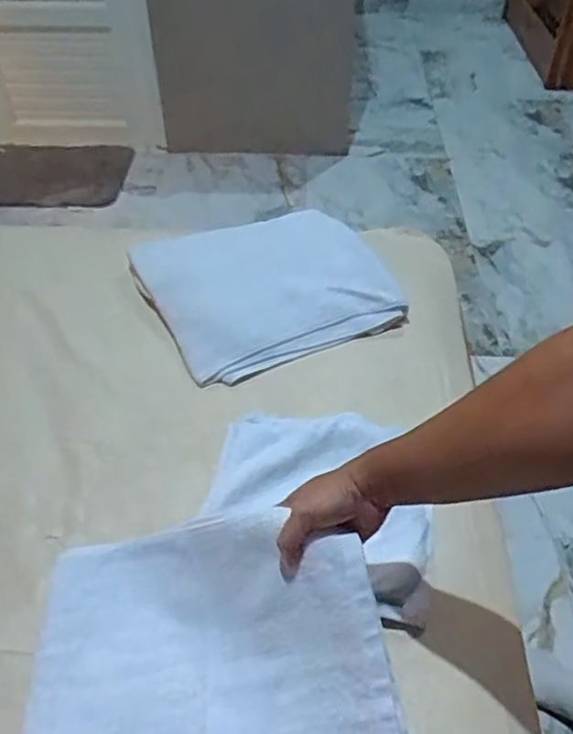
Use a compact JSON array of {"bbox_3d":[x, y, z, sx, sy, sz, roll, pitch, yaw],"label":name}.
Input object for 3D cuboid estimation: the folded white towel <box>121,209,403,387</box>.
[{"bbox_3d":[-0.032,-0.126,0.970,0.339,0.048,0.283,-19,48,-18],"label":"folded white towel"}]

